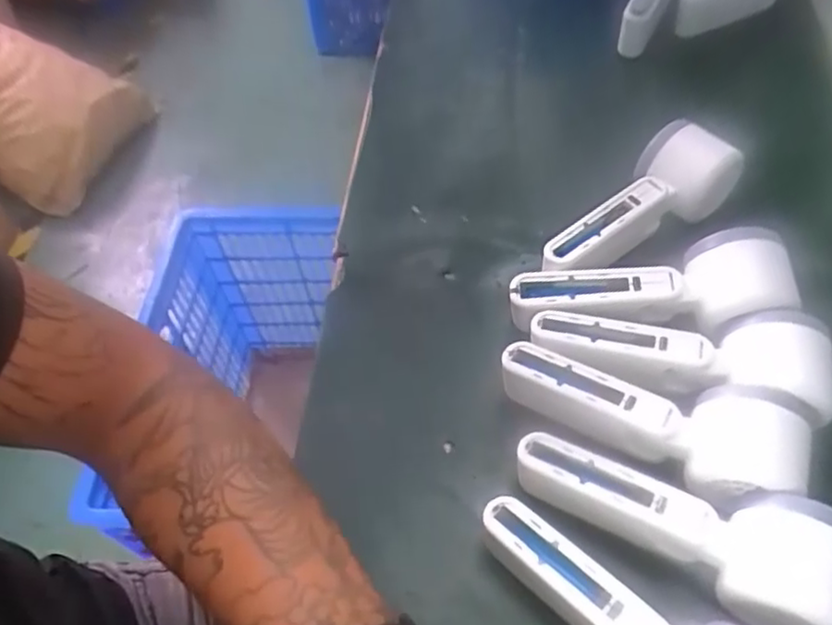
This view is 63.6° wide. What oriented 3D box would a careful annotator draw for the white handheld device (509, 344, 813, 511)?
[{"bbox_3d":[0.123,0.060,0.368,0.157,0.051,0.057,18,58,16],"label":"white handheld device"}]

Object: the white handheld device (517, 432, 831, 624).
[{"bbox_3d":[0.127,0.109,0.336,0.162,0.048,0.058,17,58,15],"label":"white handheld device"}]

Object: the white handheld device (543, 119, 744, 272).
[{"bbox_3d":[0.144,-0.071,0.458,0.154,0.059,0.056,-27,57,-14],"label":"white handheld device"}]

